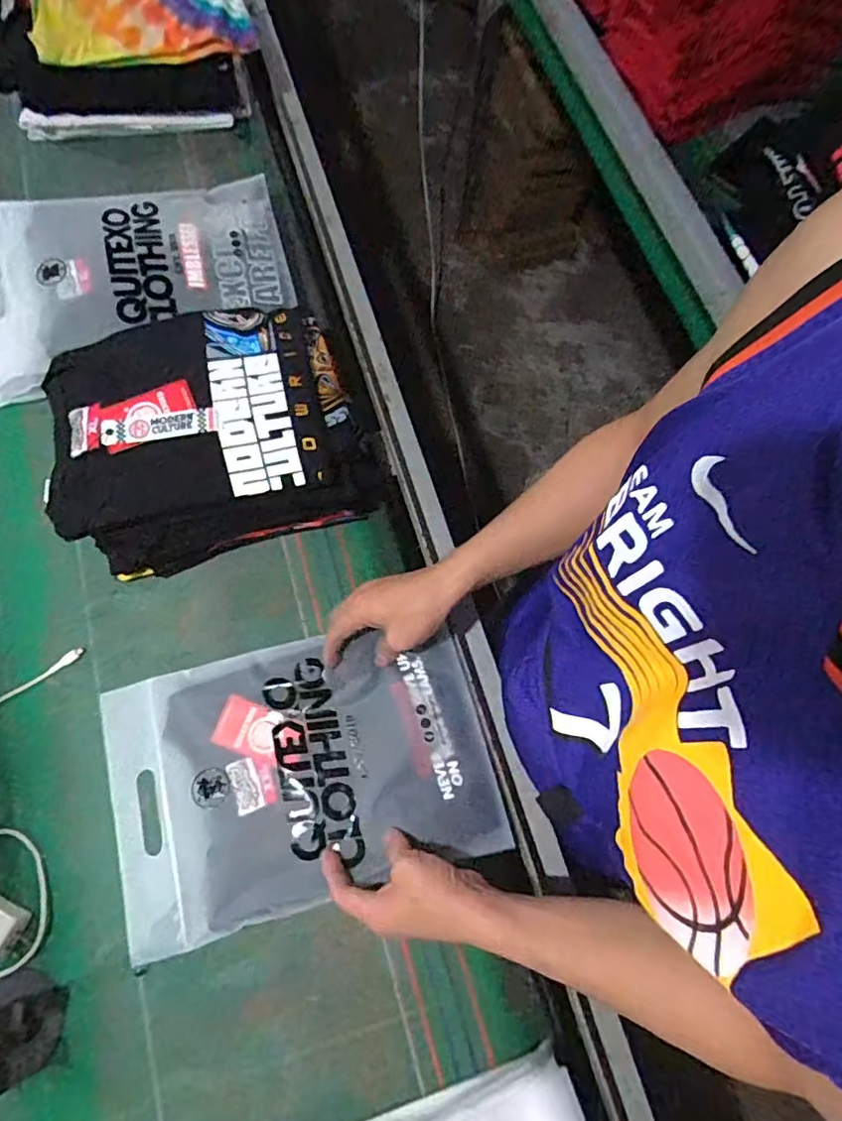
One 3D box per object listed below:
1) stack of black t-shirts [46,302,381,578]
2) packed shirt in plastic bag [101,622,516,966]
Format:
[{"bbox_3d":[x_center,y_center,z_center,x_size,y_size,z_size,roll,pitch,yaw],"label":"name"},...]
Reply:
[{"bbox_3d":[-0.223,-0.137,0.596,0.304,0.111,0.240,-18,74,-6],"label":"stack of black t-shirts"},{"bbox_3d":[-0.116,0.196,0.545,0.355,0.030,0.230,-15,74,-5],"label":"packed shirt in plastic bag"}]

